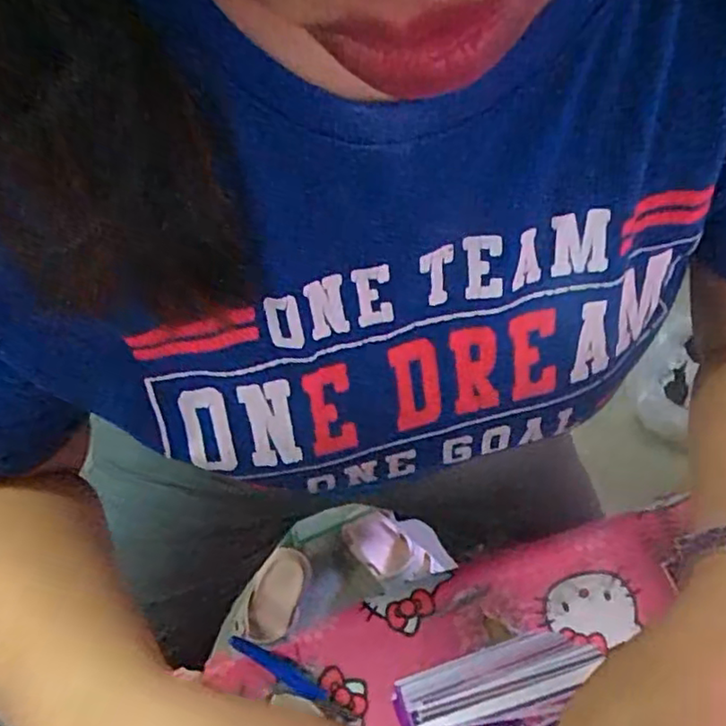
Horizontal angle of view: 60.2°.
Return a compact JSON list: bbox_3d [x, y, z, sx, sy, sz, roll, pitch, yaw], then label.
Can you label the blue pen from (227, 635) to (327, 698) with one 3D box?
[{"bbox_3d":[-0.072,0.255,0.523,0.093,0.012,0.016,37,75,-7],"label":"blue pen"}]

